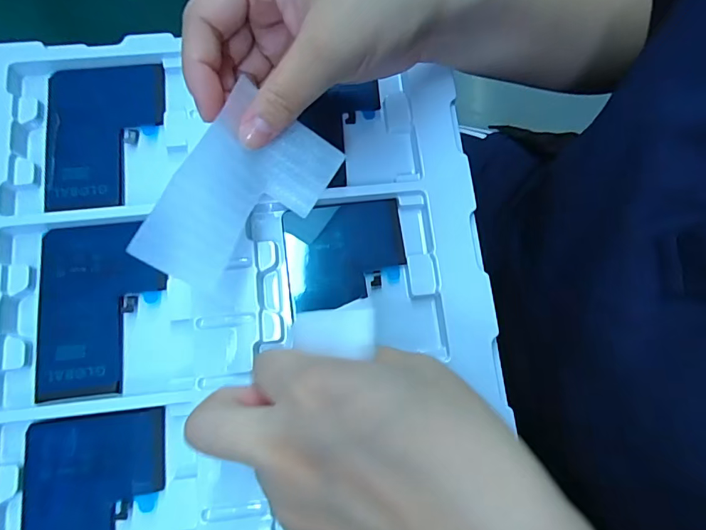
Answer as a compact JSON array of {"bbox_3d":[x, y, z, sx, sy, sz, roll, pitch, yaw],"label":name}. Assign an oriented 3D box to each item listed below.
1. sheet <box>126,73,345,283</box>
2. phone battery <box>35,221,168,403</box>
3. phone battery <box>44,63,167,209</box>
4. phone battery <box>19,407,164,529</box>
[{"bbox_3d":[-0.051,-0.031,0.208,0.059,0.012,0.091,34,74,-22],"label":"sheet"},{"bbox_3d":[-0.134,0.022,0.235,0.062,0.005,0.090,-6,77,-2],"label":"phone battery"},{"bbox_3d":[-0.146,-0.075,0.256,0.066,0.008,0.091,-4,77,-1],"label":"phone battery"},{"bbox_3d":[-0.127,0.119,0.212,0.065,0.006,0.092,-2,77,-1],"label":"phone battery"}]

